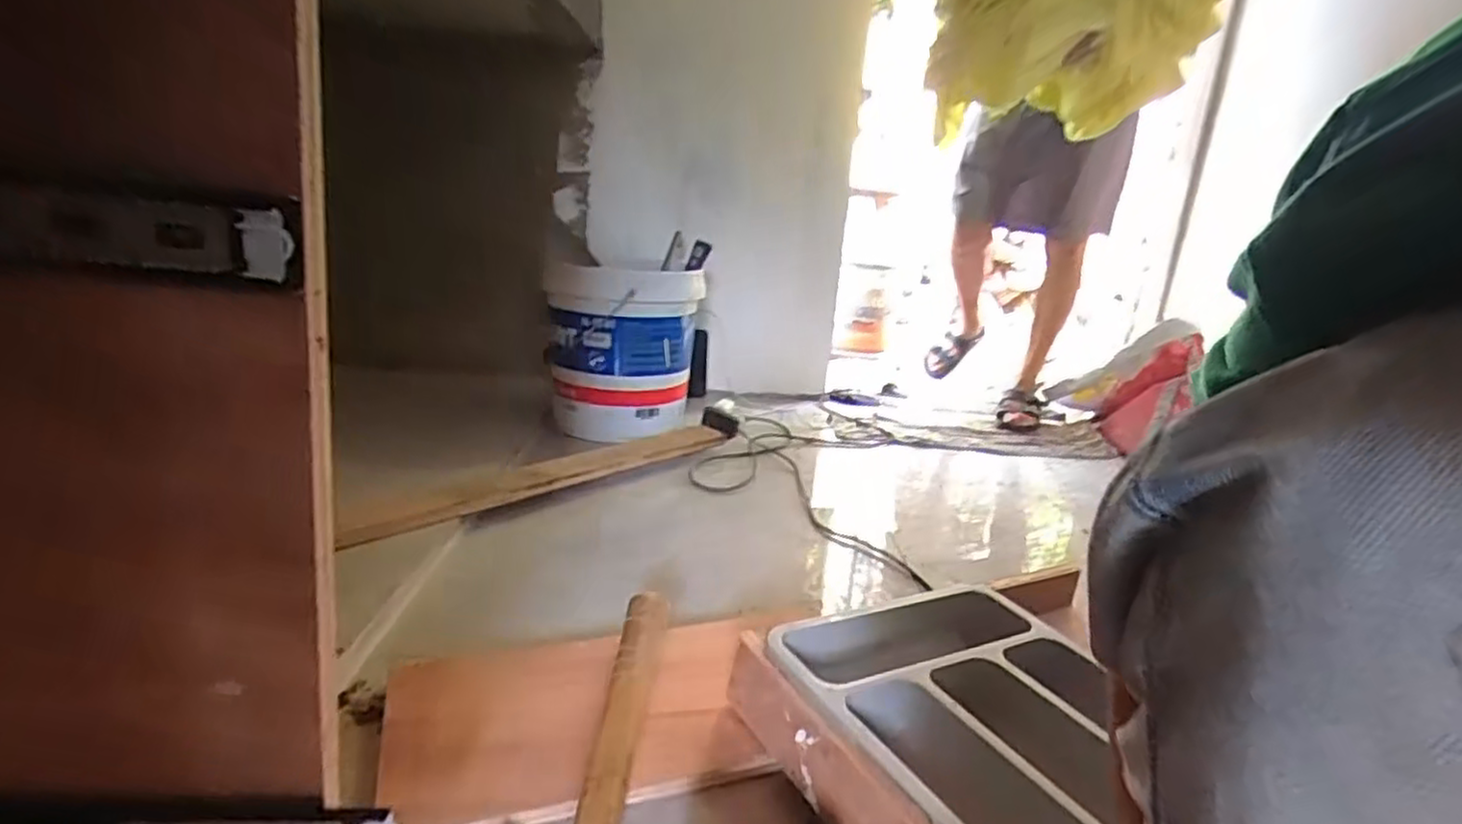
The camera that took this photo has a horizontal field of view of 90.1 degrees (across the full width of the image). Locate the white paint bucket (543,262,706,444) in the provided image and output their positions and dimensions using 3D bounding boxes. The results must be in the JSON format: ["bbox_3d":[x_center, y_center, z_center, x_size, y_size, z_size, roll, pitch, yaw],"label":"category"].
[{"bbox_3d":[-0.214,-0.128,1.410,0.273,0.311,0.275,2,16,-11],"label":"white paint bucket"}]

